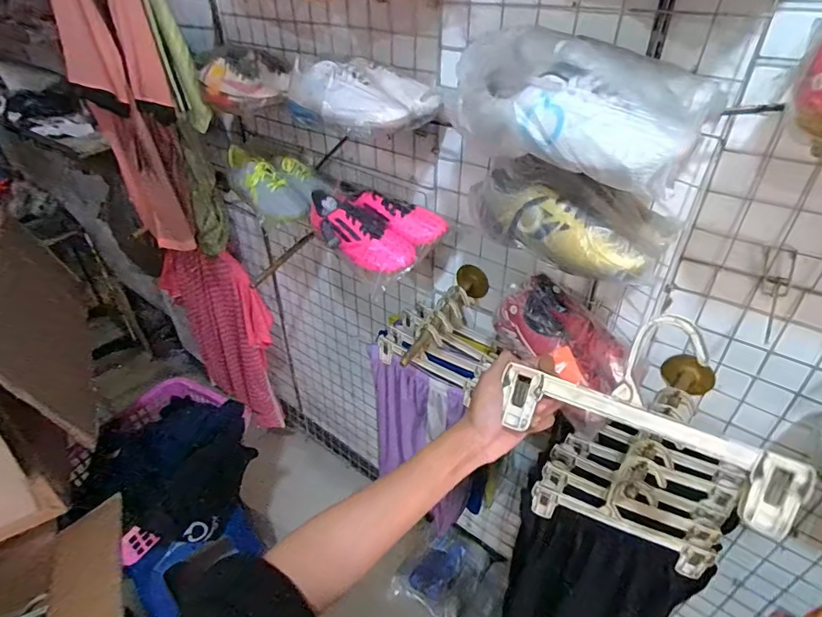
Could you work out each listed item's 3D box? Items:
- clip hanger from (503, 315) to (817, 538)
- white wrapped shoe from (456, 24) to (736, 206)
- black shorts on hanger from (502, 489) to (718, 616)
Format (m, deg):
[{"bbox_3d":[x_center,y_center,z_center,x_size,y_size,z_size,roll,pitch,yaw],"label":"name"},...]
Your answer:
[{"bbox_3d":[0.212,0.077,0.395,0.238,0.136,0.014,20,7,21],"label":"clip hanger"},{"bbox_3d":[0.187,-0.239,0.521,0.136,0.113,0.282,-30,46,-33],"label":"white wrapped shoe"},{"bbox_3d":[0.286,0.494,0.761,0.249,0.358,0.085,16,40,22],"label":"black shorts on hanger"}]

